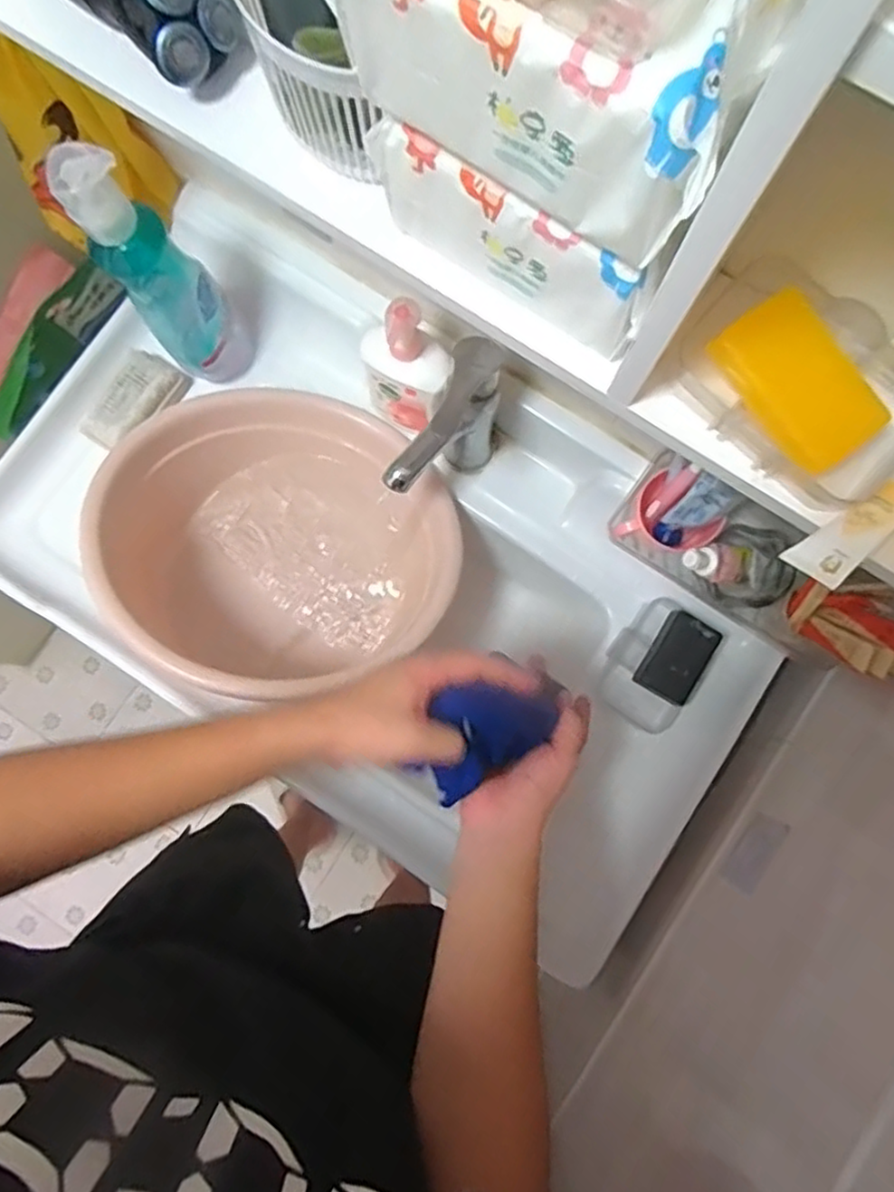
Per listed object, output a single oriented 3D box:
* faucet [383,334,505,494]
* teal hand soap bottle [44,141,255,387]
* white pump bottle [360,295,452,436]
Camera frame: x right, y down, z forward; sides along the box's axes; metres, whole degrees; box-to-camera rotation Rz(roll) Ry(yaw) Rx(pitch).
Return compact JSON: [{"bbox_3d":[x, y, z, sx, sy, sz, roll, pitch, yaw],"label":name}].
[{"bbox_3d":[0.000,-0.149,0.652,0.052,0.202,0.141,34,81,6],"label":"faucet"},{"bbox_3d":[-0.259,-0.292,0.639,0.086,0.299,0.057,-30,80,-5],"label":"teal hand soap bottle"},{"bbox_3d":[-0.041,-0.226,0.669,0.093,0.172,0.048,27,80,5],"label":"white pump bottle"}]

